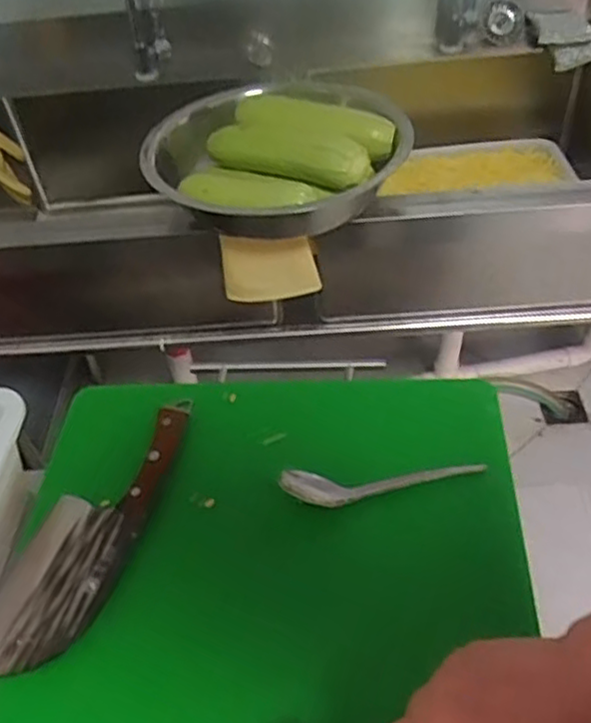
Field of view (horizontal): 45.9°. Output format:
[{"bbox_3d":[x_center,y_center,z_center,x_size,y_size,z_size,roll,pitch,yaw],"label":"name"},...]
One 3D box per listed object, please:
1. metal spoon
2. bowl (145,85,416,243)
[{"bbox_3d":[0.072,0.101,0.576,0.166,0.027,0.030,-4,47,3],"label":"metal spoon"},{"bbox_3d":[-0.023,-0.263,0.888,0.291,0.097,0.281,-3,47,4],"label":"bowl"}]

